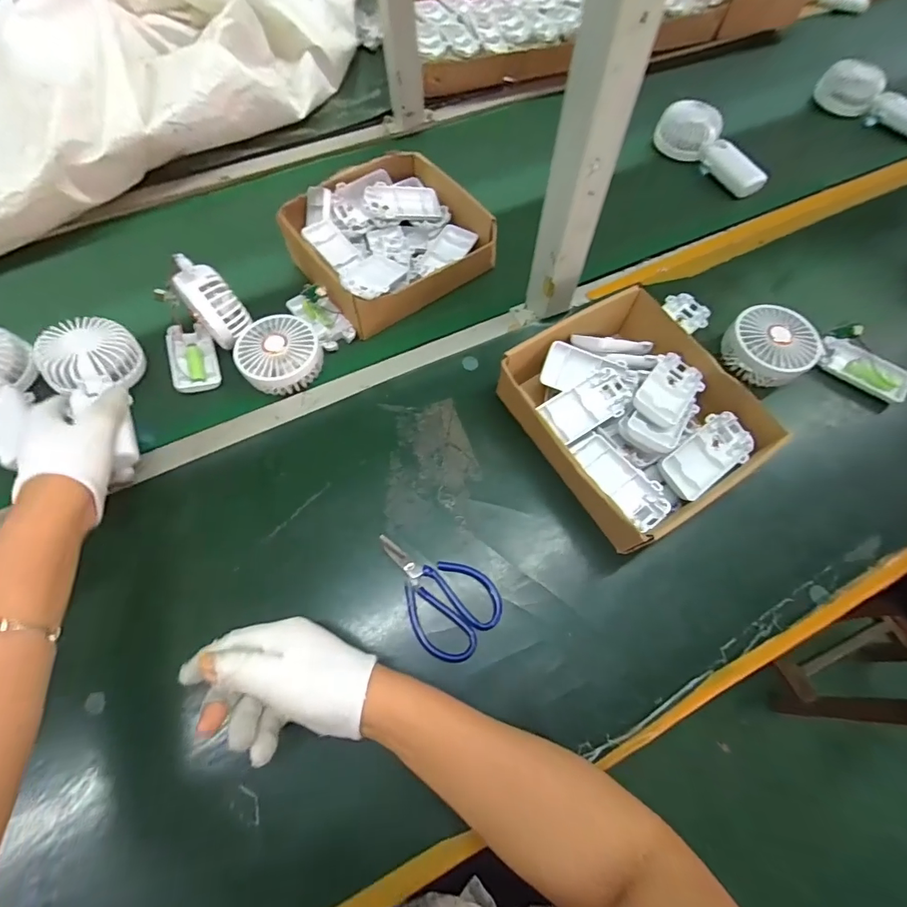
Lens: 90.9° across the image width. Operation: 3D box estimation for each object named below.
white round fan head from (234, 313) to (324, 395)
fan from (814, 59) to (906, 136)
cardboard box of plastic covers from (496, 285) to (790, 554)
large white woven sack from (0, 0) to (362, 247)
[{"bbox_3d":[-0.194,-0.111,0.503,0.085,0.046,0.087,0,63,0],"label":"white round fan head"},{"bbox_3d":[0.661,-0.548,0.696,0.066,0.043,0.188,-33,68,-15],"label":"fan"},{"bbox_3d":[0.177,-0.038,0.446,0.205,0.072,0.212,-32,68,-15],"label":"cardboard box of plastic covers"},{"bbox_3d":[-0.504,-0.538,0.611,0.823,0.155,0.317,-36,69,-16],"label":"large white woven sack"}]

